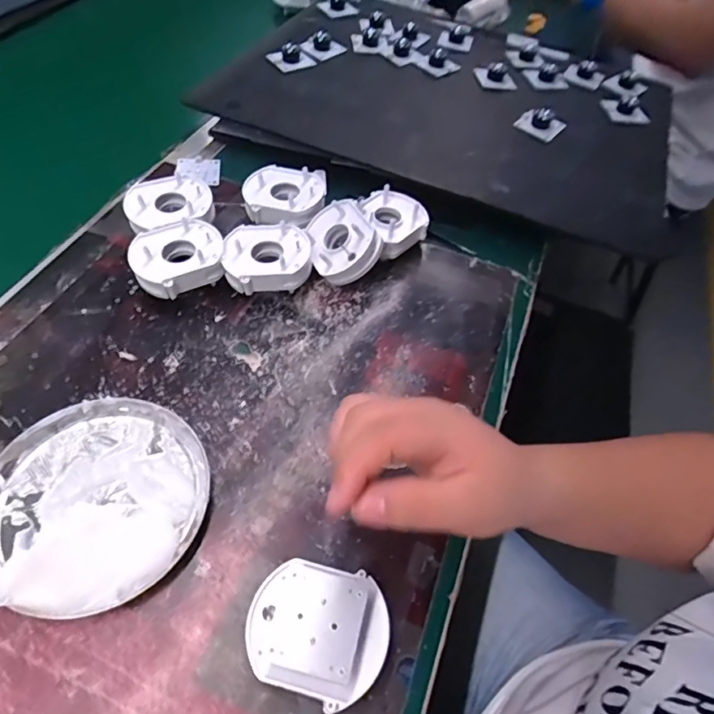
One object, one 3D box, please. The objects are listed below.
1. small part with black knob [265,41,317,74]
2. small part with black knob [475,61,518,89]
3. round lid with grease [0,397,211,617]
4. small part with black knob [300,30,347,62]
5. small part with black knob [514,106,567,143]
[{"bbox_3d":[-0.075,-0.350,0.582,0.047,0.019,0.035,-30,62,-25],"label":"small part with black knob"},{"bbox_3d":[0.168,-0.339,0.603,0.045,0.020,0.038,-9,56,-11],"label":"small part with black knob"},{"bbox_3d":[-0.157,0.082,0.299,0.127,0.022,0.125,2,54,-3],"label":"round lid with grease"},{"bbox_3d":[-0.040,-0.380,0.612,0.032,0.016,0.052,39,59,20],"label":"small part with black knob"},{"bbox_3d":[0.199,-0.255,0.547,0.049,0.024,0.027,26,56,13],"label":"small part with black knob"}]

